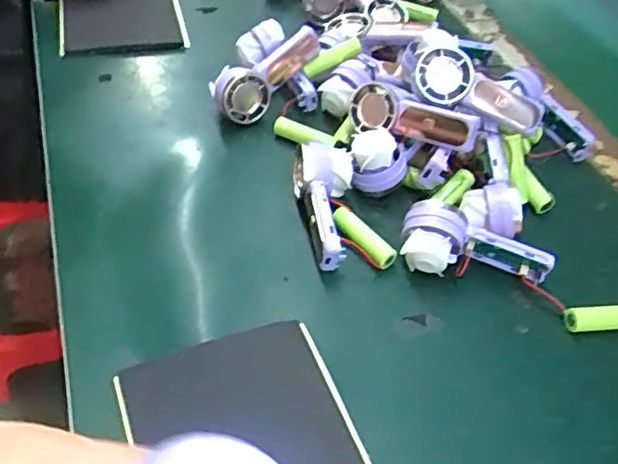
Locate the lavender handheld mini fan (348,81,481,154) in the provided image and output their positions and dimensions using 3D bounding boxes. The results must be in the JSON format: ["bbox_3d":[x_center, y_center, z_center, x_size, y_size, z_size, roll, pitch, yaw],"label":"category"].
[{"bbox_3d":[0.071,-0.078,0.442,0.092,0.034,0.032,21,18,14],"label":"lavender handheld mini fan"}]

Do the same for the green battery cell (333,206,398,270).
[{"bbox_3d":[0.035,0.003,0.410,0.049,0.012,0.017,44,56,14],"label":"green battery cell"}]

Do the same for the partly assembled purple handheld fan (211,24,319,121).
[{"bbox_3d":[-0.033,-0.126,0.508,0.097,0.043,0.043,-43,61,-14],"label":"partly assembled purple handheld fan"}]

